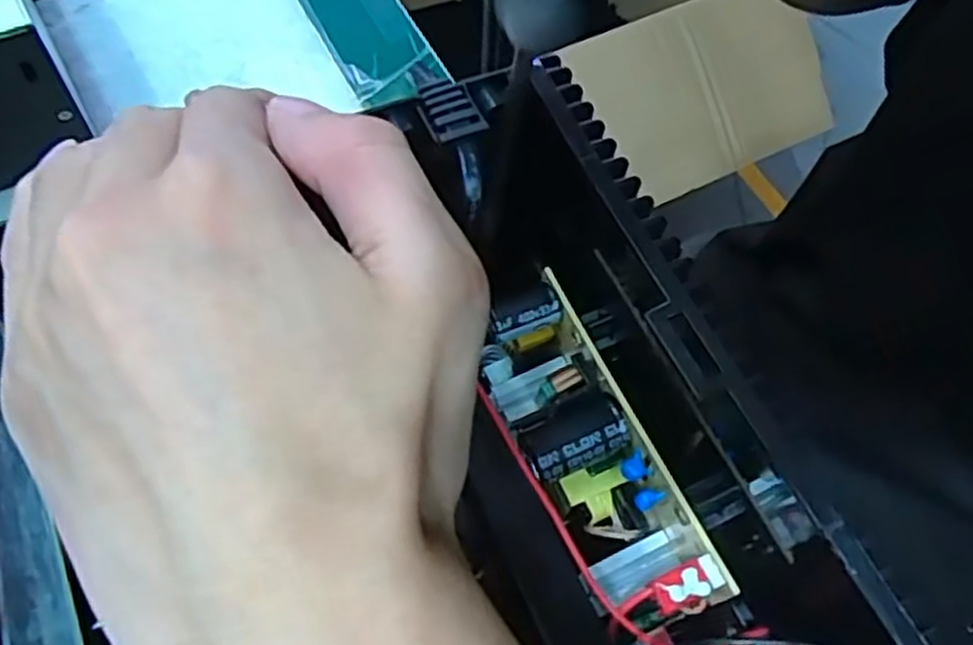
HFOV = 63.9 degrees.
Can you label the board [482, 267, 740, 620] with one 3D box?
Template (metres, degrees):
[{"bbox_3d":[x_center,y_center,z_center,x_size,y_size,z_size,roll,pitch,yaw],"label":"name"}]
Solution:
[{"bbox_3d":[0.027,0.037,0.218,0.032,0.033,0.094,-21,67,-13],"label":"board"}]

